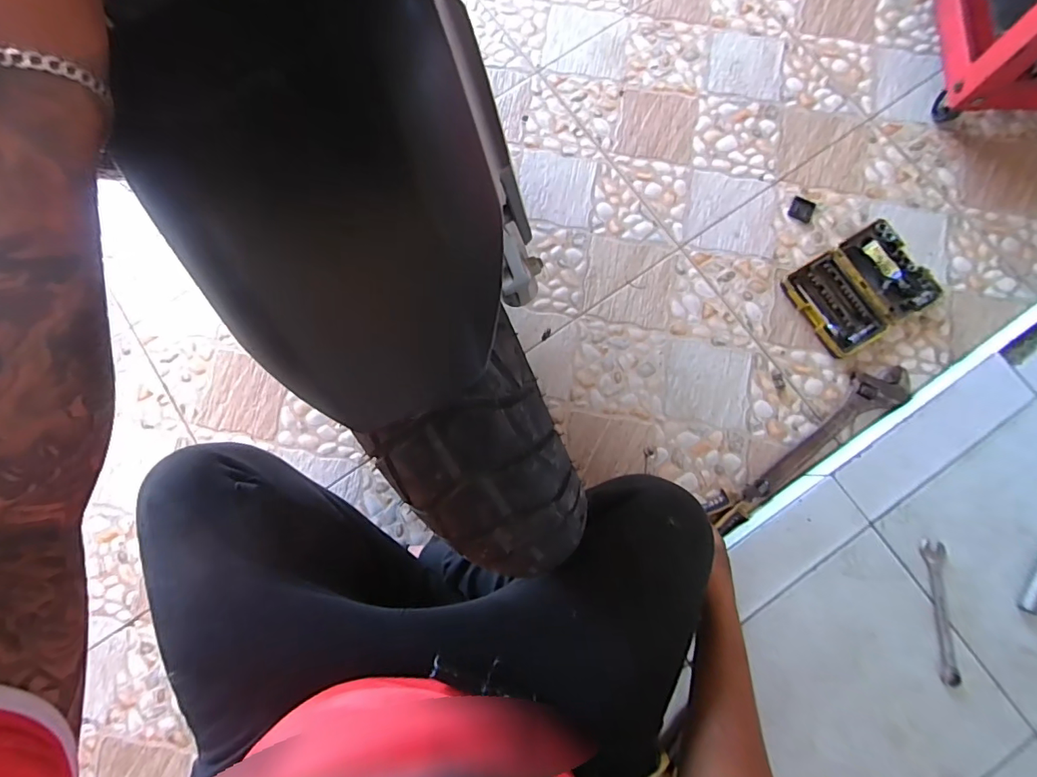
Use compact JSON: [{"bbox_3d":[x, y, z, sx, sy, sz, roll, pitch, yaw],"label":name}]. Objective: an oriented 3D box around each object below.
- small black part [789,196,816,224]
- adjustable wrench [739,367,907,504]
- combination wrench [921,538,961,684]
[{"bbox_3d":[0.469,-0.298,0.786,0.039,0.006,0.041,28,83,6],"label":"small black part"},{"bbox_3d":[0.464,0.067,0.711,0.309,0.030,0.065,-36,82,-4],"label":"adjustable wrench"},{"bbox_3d":[0.533,0.281,0.603,0.031,0.004,0.168,7,75,2],"label":"combination wrench"}]

